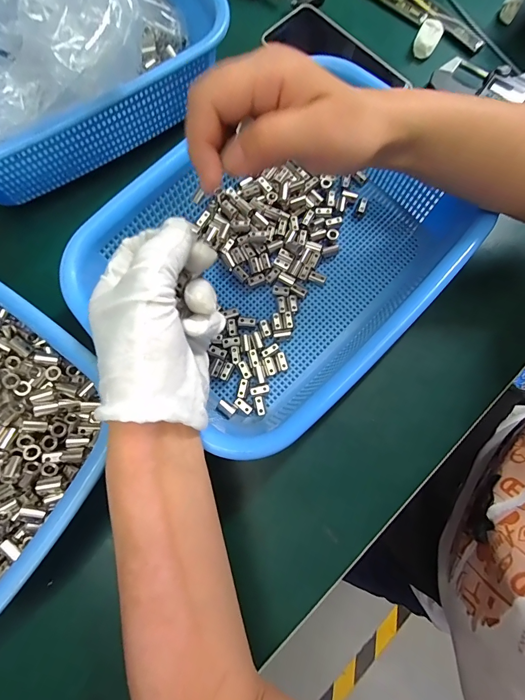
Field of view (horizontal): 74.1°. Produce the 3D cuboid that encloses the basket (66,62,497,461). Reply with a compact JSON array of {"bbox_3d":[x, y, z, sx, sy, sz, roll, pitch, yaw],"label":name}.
[{"bbox_3d":[0.015,-0.072,0.272,0.200,0.071,0.260,43,80,10],"label":"basket"}]

